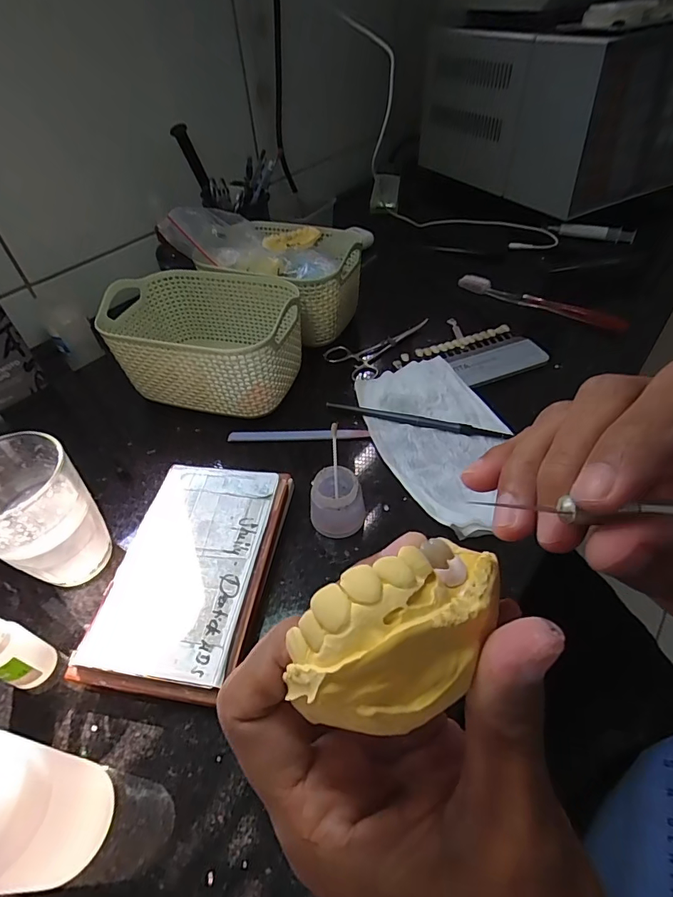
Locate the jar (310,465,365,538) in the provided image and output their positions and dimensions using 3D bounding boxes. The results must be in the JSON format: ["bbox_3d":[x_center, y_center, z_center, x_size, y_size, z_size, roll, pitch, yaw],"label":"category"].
[{"bbox_3d":[-0.001,0.039,0.312,0.038,0.038,0.035,-3,47,1],"label":"jar"}]

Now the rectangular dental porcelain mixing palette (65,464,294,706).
[{"bbox_3d":[-0.092,0.079,0.290,0.094,0.023,0.150,7,50,7],"label":"rectangular dental porcelain mixing palette"}]

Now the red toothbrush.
[{"bbox_3d":[0.230,-0.168,0.500,0.186,0.019,0.017,26,54,26],"label":"red toothbrush"}]

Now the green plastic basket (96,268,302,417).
[{"bbox_3d":[-0.119,-0.098,0.415,0.172,0.082,0.120,13,50,15],"label":"green plastic basket"}]

